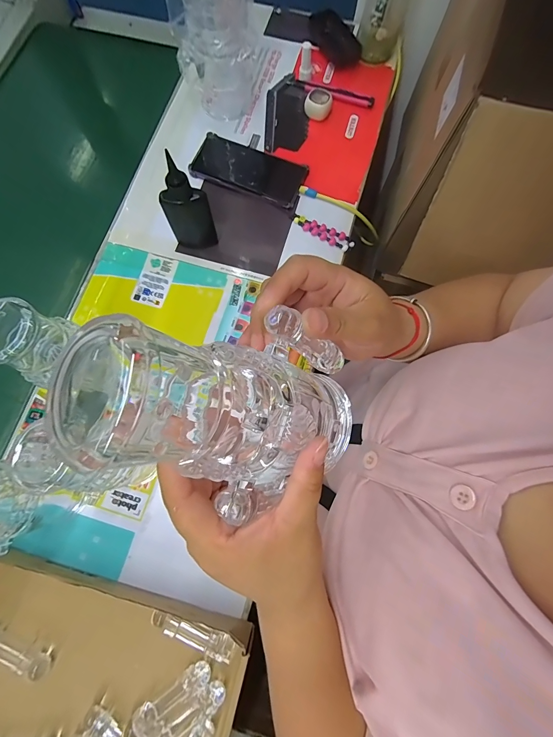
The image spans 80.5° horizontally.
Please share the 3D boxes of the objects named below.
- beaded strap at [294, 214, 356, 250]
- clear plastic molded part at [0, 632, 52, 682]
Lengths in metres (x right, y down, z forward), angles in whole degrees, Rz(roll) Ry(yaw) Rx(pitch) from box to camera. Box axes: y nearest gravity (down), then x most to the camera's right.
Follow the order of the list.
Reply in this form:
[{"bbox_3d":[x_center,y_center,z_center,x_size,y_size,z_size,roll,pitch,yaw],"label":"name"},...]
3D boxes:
[{"bbox_3d":[0.065,-0.196,0.467,0.093,0.013,0.023,28,78,7],"label":"beaded strap"},{"bbox_3d":[-0.277,0.290,0.337,0.091,0.023,0.018,25,77,6],"label":"clear plastic molded part"}]

